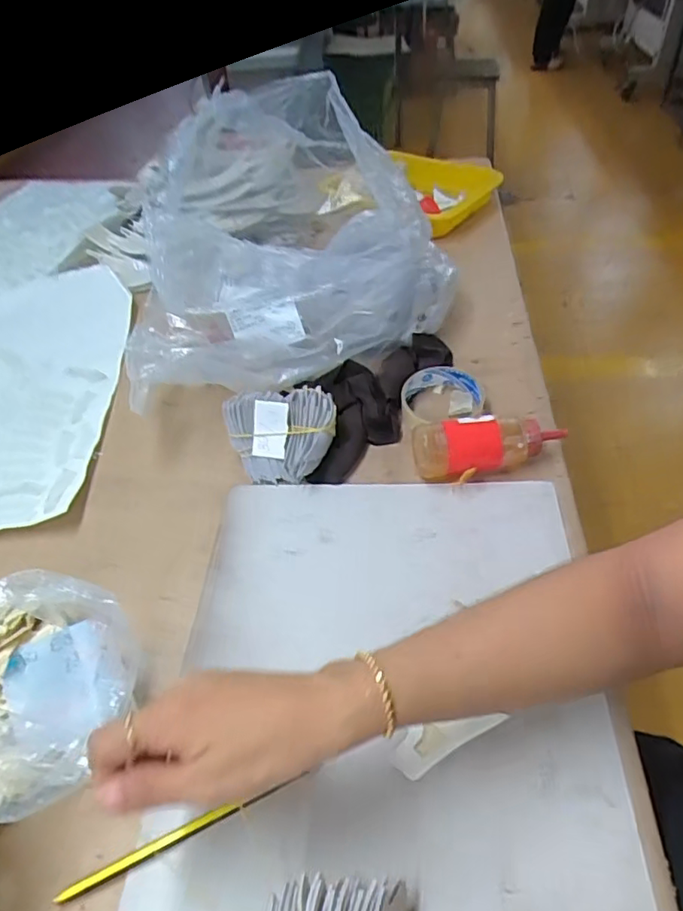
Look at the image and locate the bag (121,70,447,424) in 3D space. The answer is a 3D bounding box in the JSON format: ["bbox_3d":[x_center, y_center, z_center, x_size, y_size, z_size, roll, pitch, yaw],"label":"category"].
[{"bbox_3d":[-0.092,-0.273,0.687,0.360,0.209,0.418,-17,47,-11],"label":"bag"}]

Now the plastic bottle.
[{"bbox_3d":[0.137,-0.008,0.531,0.139,0.046,0.056,-2,46,4],"label":"plastic bottle"}]

